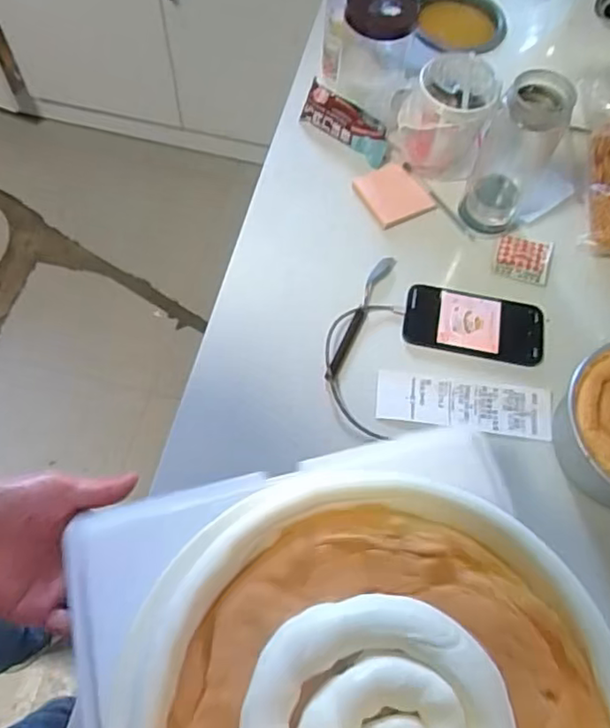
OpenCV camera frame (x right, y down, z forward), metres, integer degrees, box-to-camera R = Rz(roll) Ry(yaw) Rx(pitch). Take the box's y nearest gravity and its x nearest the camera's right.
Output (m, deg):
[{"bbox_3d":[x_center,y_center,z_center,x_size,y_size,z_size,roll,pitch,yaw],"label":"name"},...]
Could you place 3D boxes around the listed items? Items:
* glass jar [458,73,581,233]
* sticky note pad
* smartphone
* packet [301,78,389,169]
[{"bbox_3d":[0.229,-0.229,0.669,0.068,0.173,0.078,19,65,6],"label":"glass jar"},{"bbox_3d":[0.104,-0.206,0.746,0.072,0.010,0.080,-25,69,-14],"label":"sticky note pad"},{"bbox_3d":[0.186,-0.044,0.672,0.152,0.007,0.076,10,65,2],"label":"smartphone"},{"bbox_3d":[0.052,-0.303,0.767,0.121,0.042,0.031,35,68,13],"label":"packet"}]

